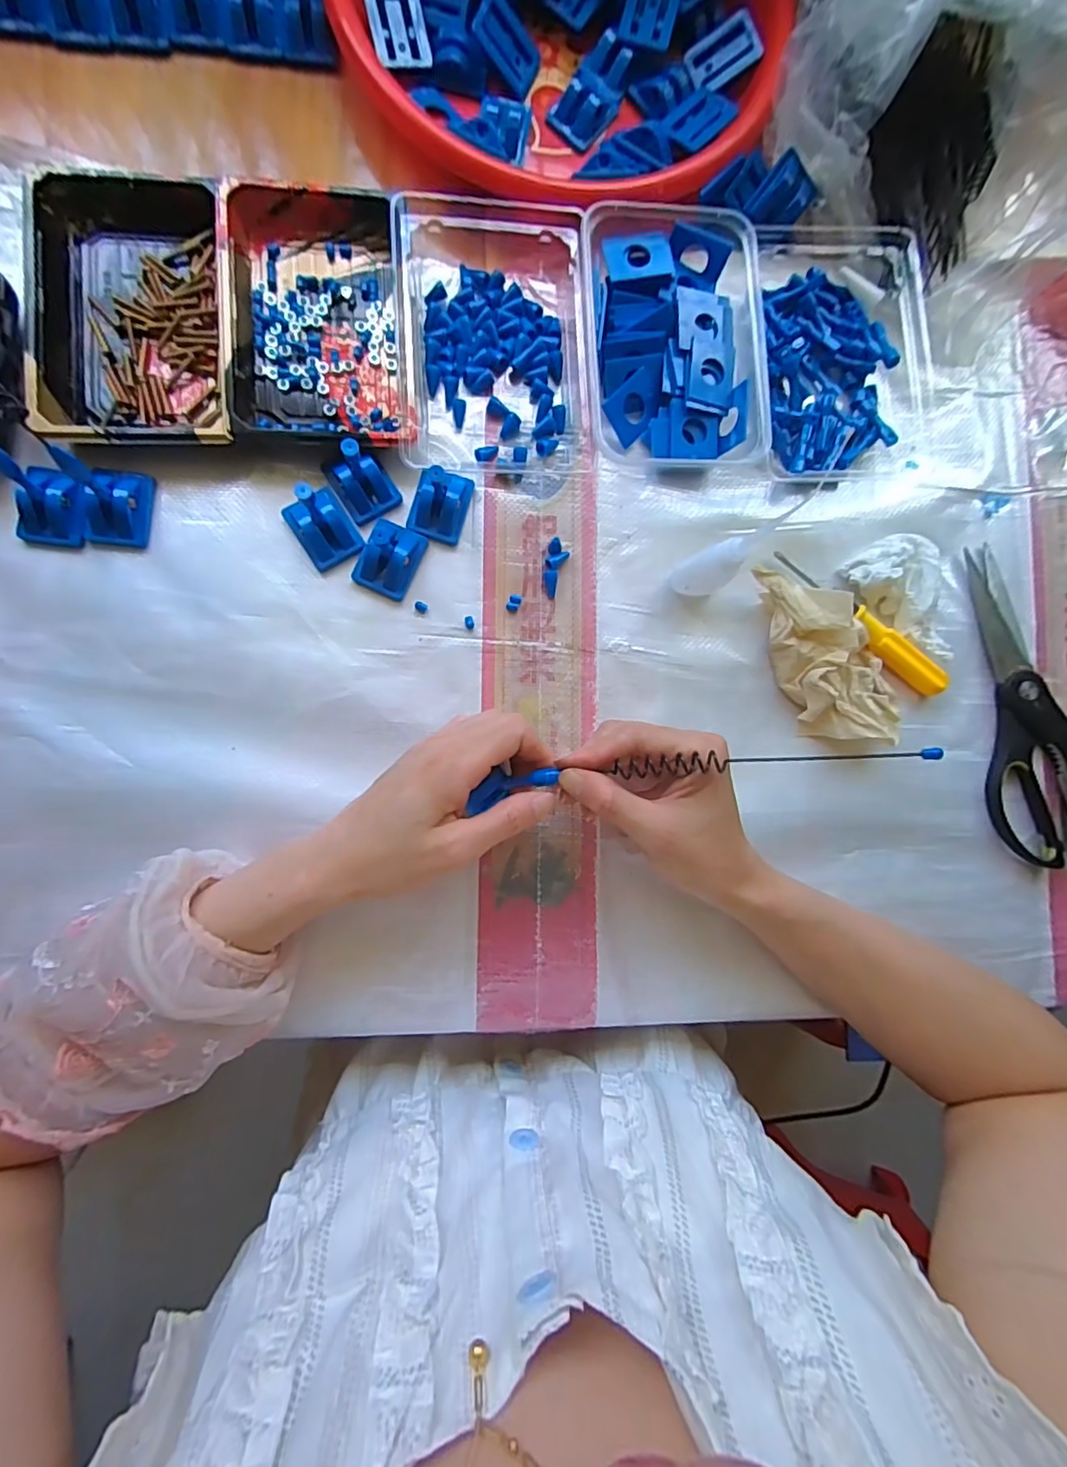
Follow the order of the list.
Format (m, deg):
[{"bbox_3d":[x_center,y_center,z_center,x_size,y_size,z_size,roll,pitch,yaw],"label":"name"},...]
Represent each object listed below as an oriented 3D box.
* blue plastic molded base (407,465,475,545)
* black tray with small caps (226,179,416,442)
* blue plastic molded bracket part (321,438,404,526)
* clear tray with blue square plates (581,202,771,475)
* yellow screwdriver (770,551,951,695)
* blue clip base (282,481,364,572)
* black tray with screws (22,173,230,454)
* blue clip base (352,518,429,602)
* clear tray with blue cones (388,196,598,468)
[{"bbox_3d":[-0.059,-0.146,0.347,0.033,0.025,0.042,15,84,-5],"label":"blue plastic molded base"},{"bbox_3d":[-0.132,-0.256,0.338,0.101,0.030,0.160,-3,86,-7],"label":"black tray with small caps"},{"bbox_3d":[-0.106,-0.159,0.331,0.034,0.041,0.042,-34,90,-8],"label":"blue plastic molded bracket part"},{"bbox_3d":[0.088,-0.253,0.360,0.113,0.036,0.154,0,86,-7],"label":"clear tray with blue square plates"},{"bbox_3d":[0.220,-0.075,0.372,0.142,0.017,0.018,40,83,-2],"label":"yellow screwdriver"},{"bbox_3d":[-0.129,-0.129,0.327,0.033,0.044,0.043,-32,90,-8],"label":"blue clip base"},{"bbox_3d":[-0.237,-0.248,0.330,0.108,0.021,0.160,-4,86,-7],"label":"black tray with screws"},{"bbox_3d":[-0.090,-0.110,0.344,0.034,0.018,0.044,23,84,-4],"label":"blue clip base"},{"bbox_3d":[-0.025,-0.258,0.351,0.119,0.029,0.172,-4,86,-7],"label":"clear tray with blue cones"}]

